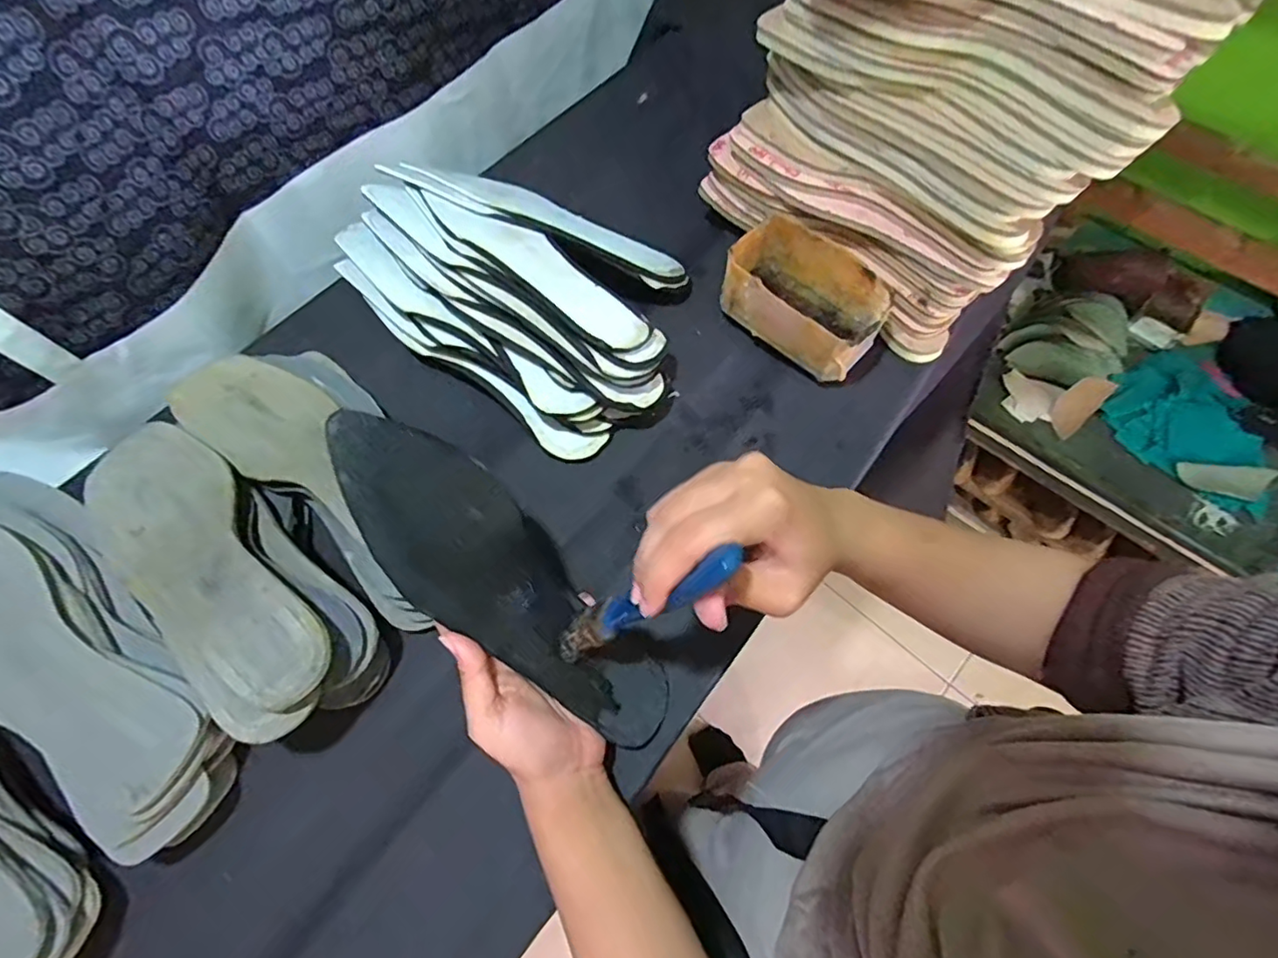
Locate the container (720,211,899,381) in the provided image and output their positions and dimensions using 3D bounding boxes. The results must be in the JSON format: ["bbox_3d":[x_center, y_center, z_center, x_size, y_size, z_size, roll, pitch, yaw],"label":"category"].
[{"bbox_3d":[0.132,-0.144,0.476,0.127,0.065,0.081,38,71,16],"label":"container"}]

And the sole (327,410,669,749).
[{"bbox_3d":[-0.075,0.064,0.344,0.074,0.019,0.252,-46,106,-18],"label":"sole"}]

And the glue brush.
[{"bbox_3d":[-0.004,0.065,0.289,0.017,0.155,0.024,11,62,-25],"label":"glue brush"}]

